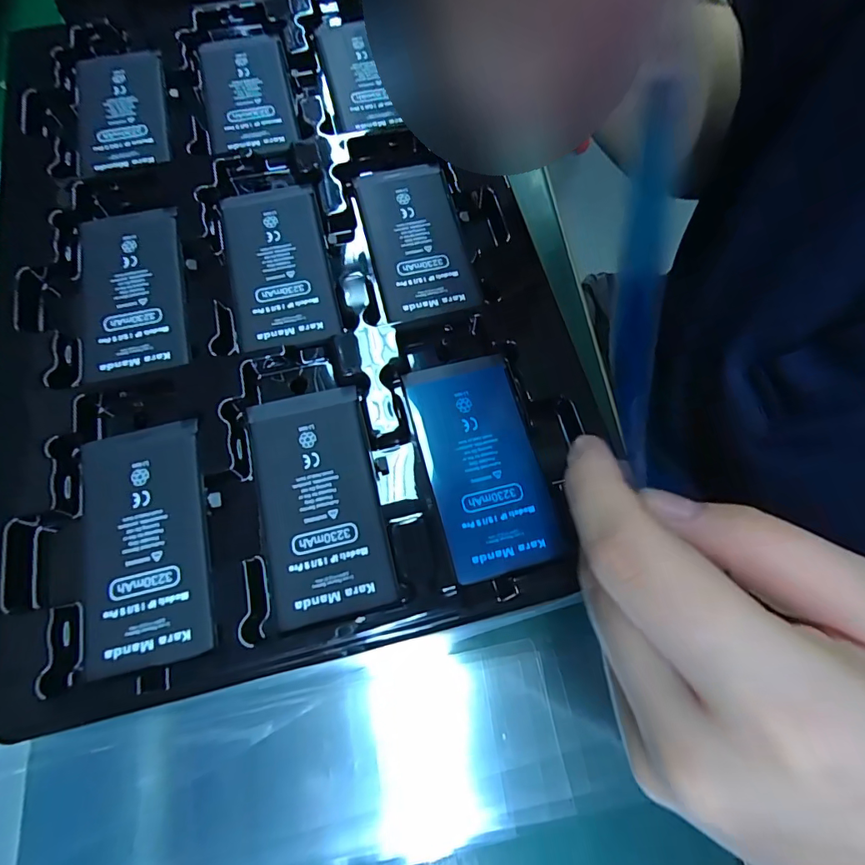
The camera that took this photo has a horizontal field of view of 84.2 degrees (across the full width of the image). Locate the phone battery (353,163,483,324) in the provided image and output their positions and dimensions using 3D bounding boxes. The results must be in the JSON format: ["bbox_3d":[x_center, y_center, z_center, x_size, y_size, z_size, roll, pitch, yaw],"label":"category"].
[{"bbox_3d":[-0.008,-0.090,0.220,0.042,0.004,0.082,-12,70,-4],"label":"phone battery"}]

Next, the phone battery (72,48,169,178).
[{"bbox_3d":[-0.157,-0.164,0.240,0.047,0.004,0.080,-14,71,-4],"label":"phone battery"}]

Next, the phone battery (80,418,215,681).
[{"bbox_3d":[-0.104,0.038,0.172,0.044,0.004,0.084,-14,71,-5],"label":"phone battery"}]

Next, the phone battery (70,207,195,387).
[{"bbox_3d":[-0.133,-0.061,0.207,0.050,0.008,0.084,-15,71,-5],"label":"phone battery"}]

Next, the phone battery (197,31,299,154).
[{"bbox_3d":[-0.098,-0.175,0.251,0.047,0.011,0.083,-15,71,-1],"label":"phone battery"}]

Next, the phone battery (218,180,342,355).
[{"bbox_3d":[-0.069,-0.076,0.213,0.043,0.004,0.083,-14,71,-4],"label":"phone battery"}]

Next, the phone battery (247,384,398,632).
[{"bbox_3d":[-0.043,0.024,0.178,0.042,0.004,0.084,-13,70,-4],"label":"phone battery"}]

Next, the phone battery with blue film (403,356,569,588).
[{"bbox_3d":[0.018,0.009,0.183,0.042,0.004,0.084,-14,71,-5],"label":"phone battery with blue film"}]

